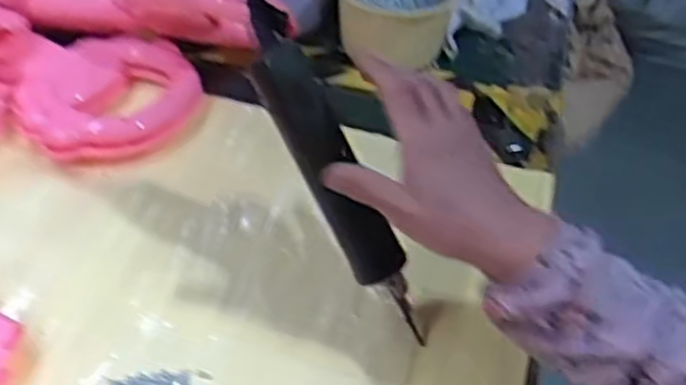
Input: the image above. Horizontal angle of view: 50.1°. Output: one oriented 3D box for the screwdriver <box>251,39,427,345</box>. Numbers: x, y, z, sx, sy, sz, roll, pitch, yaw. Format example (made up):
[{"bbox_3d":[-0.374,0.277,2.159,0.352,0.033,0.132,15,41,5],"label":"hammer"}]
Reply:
[{"bbox_3d":[0.004,0.003,0.531,0.042,0.234,0.029,-32,13,-30],"label":"screwdriver"}]

